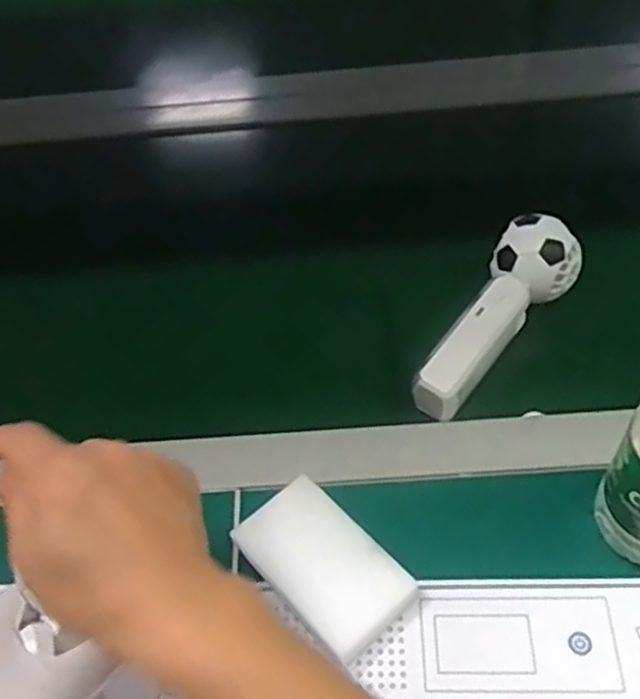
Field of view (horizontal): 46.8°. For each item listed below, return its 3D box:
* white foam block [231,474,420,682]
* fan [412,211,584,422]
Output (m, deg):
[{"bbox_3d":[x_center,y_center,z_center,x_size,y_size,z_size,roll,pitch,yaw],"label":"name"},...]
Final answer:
[{"bbox_3d":[0.002,0.128,0.435,0.062,0.024,0.099,-38,59,-21],"label":"white foam block"},{"bbox_3d":[0.126,-0.019,0.513,0.056,0.063,0.157,24,59,22],"label":"fan"}]

